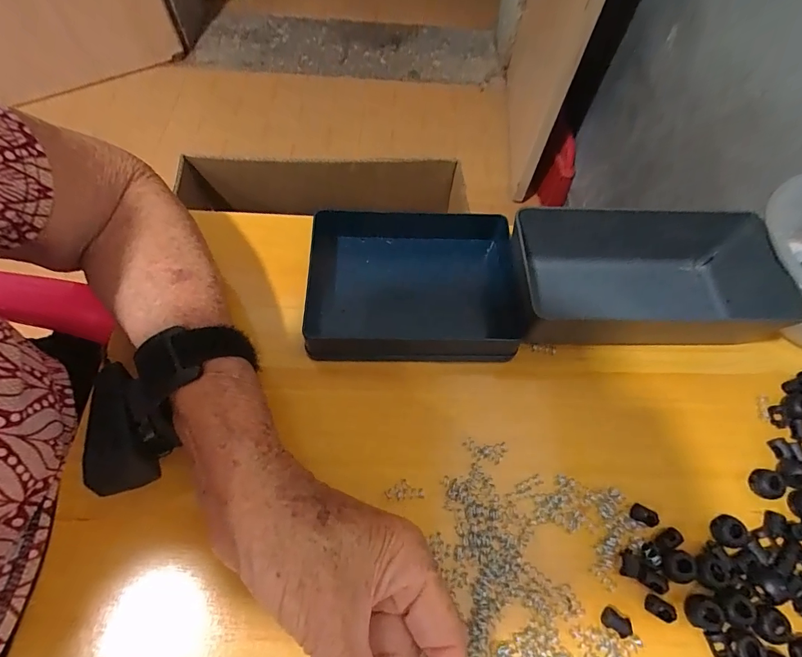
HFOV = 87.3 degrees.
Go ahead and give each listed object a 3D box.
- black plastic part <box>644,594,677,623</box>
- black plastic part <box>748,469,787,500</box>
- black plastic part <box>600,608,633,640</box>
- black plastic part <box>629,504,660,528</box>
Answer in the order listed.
[{"bbox_3d":[0.144,0.155,0.233,0.015,0.006,0.009,30,66,11],"label":"black plastic part"},{"bbox_3d":[0.232,0.099,0.266,0.015,0.011,0.017,-3,64,-5],"label":"black plastic part"},{"bbox_3d":[0.118,0.160,0.228,0.017,0.006,0.010,29,66,11],"label":"black plastic part"},{"bbox_3d":[0.147,0.113,0.253,0.016,0.004,0.009,26,65,9],"label":"black plastic part"}]

